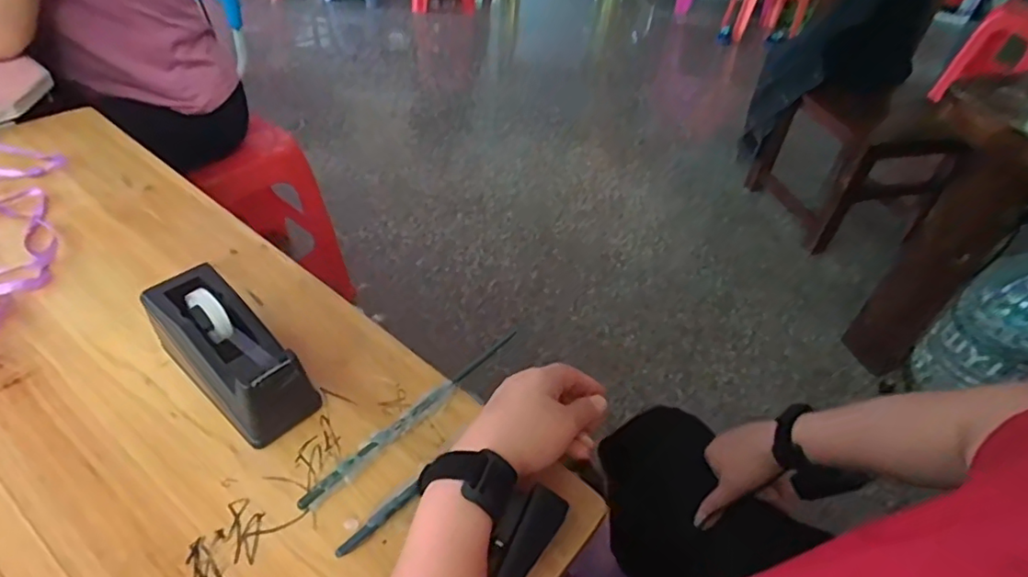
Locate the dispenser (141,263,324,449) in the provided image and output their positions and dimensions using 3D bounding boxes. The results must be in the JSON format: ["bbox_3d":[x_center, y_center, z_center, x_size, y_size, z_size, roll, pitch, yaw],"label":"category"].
[{"bbox_3d":[-0.220,0.049,0.455,0.159,0.074,0.065,34,51,26],"label":"dispenser"}]

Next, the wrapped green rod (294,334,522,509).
[{"bbox_3d":[-0.075,0.096,0.463,0.013,0.011,0.222,33,49,25],"label":"wrapped green rod"}]

